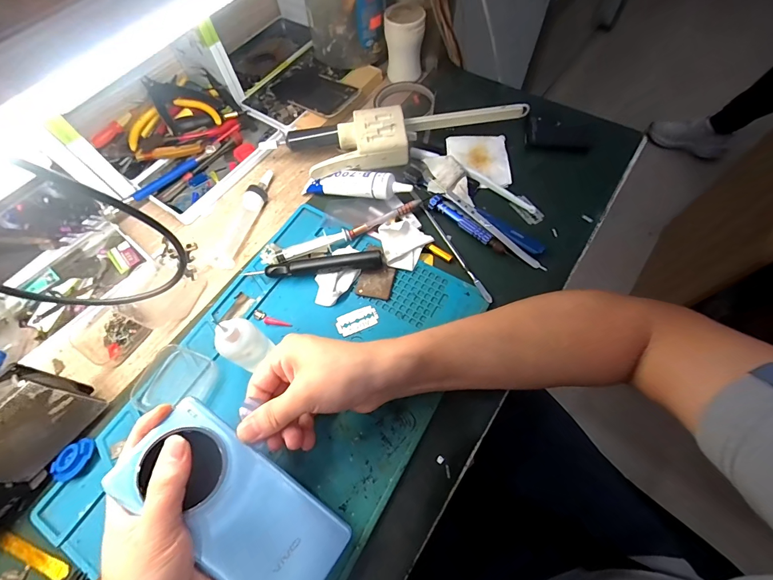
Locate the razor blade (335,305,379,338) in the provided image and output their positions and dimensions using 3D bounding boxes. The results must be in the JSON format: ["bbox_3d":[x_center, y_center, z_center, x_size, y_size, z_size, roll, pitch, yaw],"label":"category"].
[{"bbox_3d":[-0.030,0.031,0.361,0.043,0.004,0.023,-25,66,-9],"label":"razor blade"}]

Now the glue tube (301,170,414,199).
[{"bbox_3d":[-0.035,-0.127,0.419,0.129,0.033,0.033,13,65,9],"label":"glue tube"}]

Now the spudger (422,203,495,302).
[{"bbox_3d":[0.075,-0.045,0.390,0.007,0.004,0.142,-24,65,-9],"label":"spudger"}]

